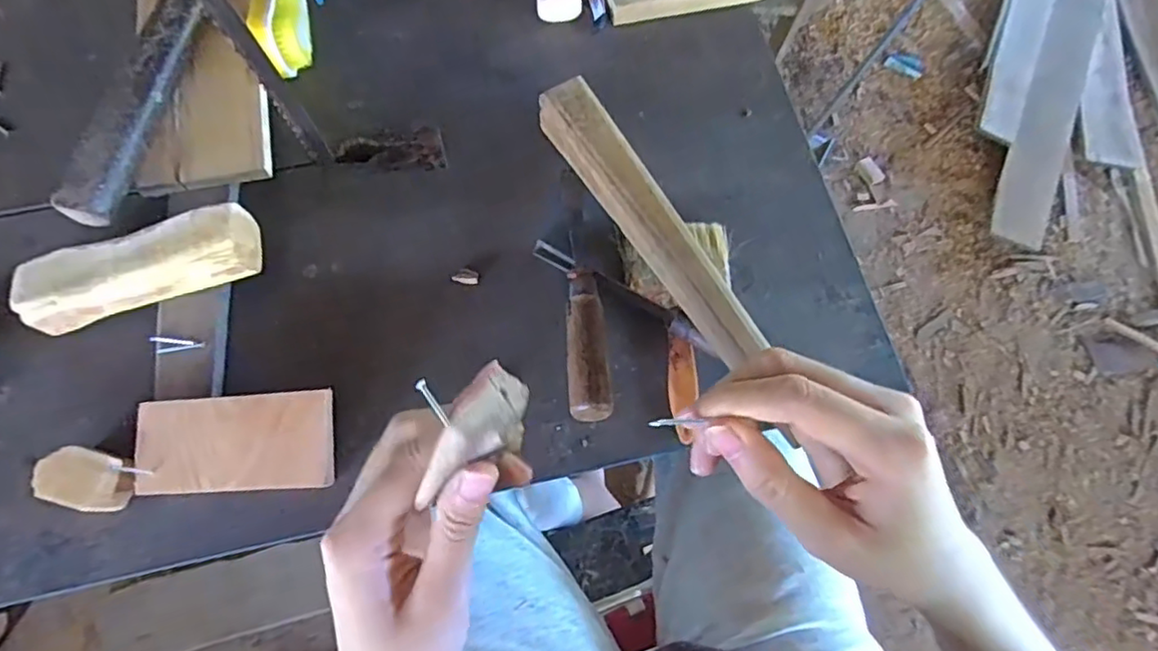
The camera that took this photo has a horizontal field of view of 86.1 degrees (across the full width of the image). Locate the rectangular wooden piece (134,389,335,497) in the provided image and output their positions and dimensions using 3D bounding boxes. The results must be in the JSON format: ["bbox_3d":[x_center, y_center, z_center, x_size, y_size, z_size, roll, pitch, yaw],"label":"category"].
[{"bbox_3d":[-0.250,0.086,0.452,0.131,0.010,0.069,-4,88,-9],"label":"rectangular wooden piece"}]

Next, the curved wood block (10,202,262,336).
[{"bbox_3d":[-0.340,-0.044,0.476,0.174,0.039,0.056,-14,72,-3],"label":"curved wood block"}]

